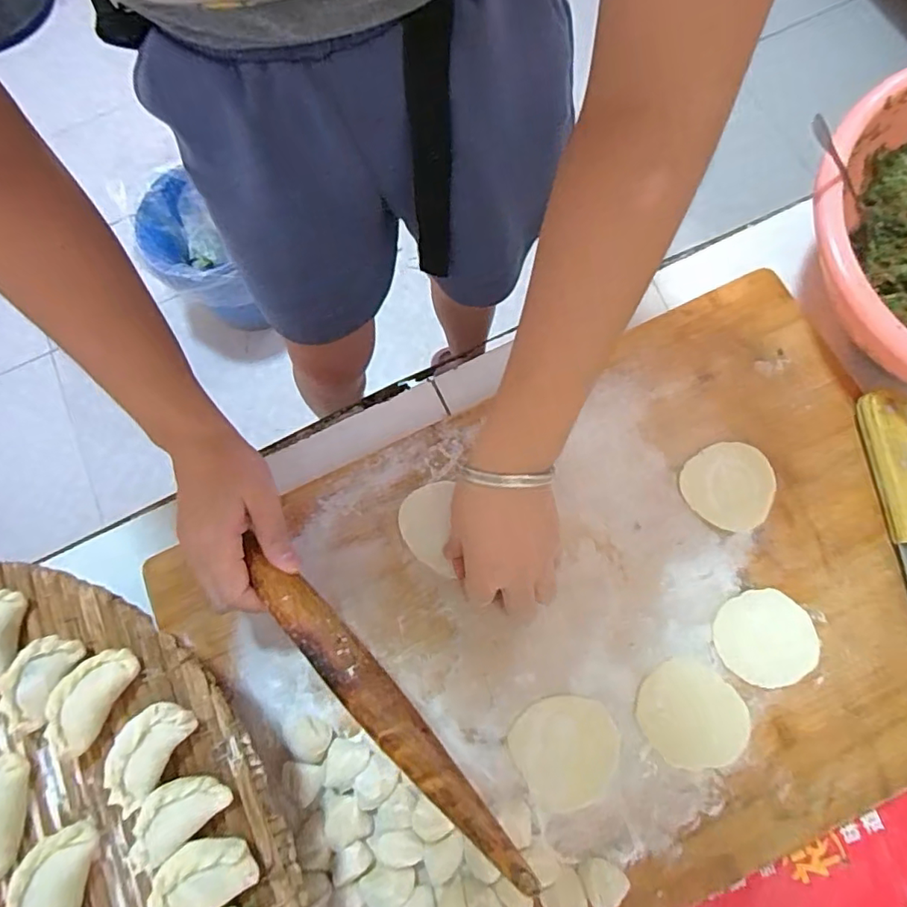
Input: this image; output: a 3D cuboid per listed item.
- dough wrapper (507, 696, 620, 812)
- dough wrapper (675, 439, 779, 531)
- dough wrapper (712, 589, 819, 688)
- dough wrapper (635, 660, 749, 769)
[{"bbox_3d":[0.078,0.204,0.380,0.070,0.004,0.067,-1,76,2],"label":"dough wrapper"},{"bbox_3d":[0.208,0.023,0.413,0.063,0.005,0.064,-1,76,2],"label":"dough wrapper"},{"bbox_3d":[0.218,0.129,0.385,0.066,0.006,0.062,-9,76,0],"label":"dough wrapper"},{"bbox_3d":[0.164,0.180,0.378,0.064,0.004,0.071,-43,78,-8],"label":"dough wrapper"}]

